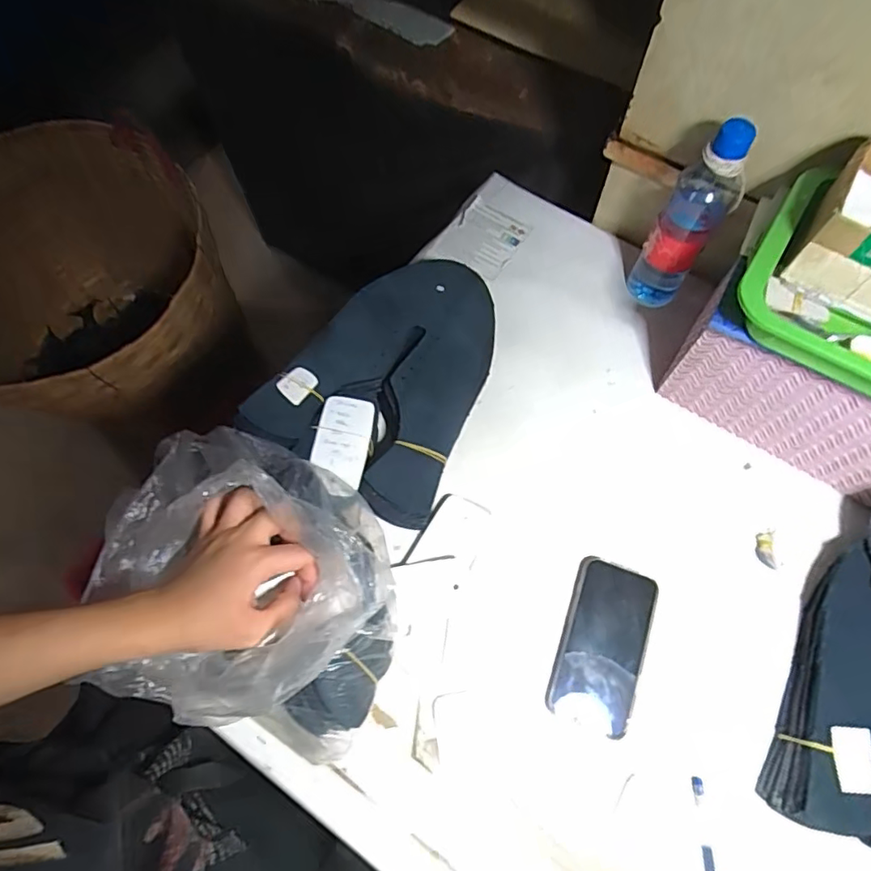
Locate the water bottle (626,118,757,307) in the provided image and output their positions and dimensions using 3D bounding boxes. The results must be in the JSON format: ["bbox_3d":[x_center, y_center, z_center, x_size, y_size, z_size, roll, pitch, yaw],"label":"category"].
[{"bbox_3d":[0.258,-0.219,0.567,0.054,0.215,0.052,31,72,12],"label":"water bottle"}]

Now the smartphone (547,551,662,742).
[{"bbox_3d":[0.157,0.194,0.518,0.072,0.010,0.147,17,74,13],"label":"smartphone"}]

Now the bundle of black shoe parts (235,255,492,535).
[{"bbox_3d":[-0.036,-0.065,0.605,0.206,0.053,0.275,31,72,12],"label":"bundle of black shoe parts"}]

